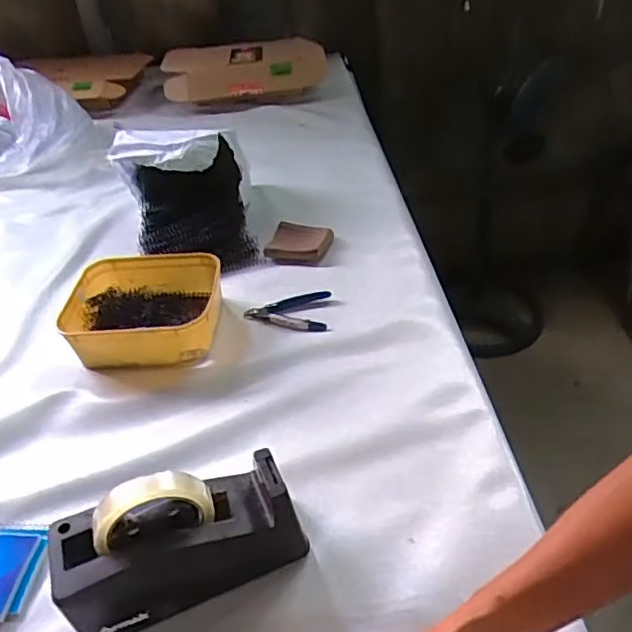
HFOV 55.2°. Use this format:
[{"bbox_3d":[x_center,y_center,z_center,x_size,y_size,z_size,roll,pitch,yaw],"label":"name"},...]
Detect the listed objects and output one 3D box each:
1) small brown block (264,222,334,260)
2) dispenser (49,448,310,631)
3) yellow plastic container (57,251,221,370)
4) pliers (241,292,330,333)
[{"bbox_3d":[-0.025,-0.116,0.937,0.093,0.016,0.081,3,41,12],"label":"small brown block"},{"bbox_3d":[-0.116,0.186,0.514,0.193,0.123,0.071,-18,41,-13],"label":"dispenser"},{"bbox_3d":[-0.229,-0.008,0.805,0.198,0.064,0.162,-3,40,5],"label":"yellow plastic container"},{"bbox_3d":[-0.040,-0.006,0.820,0.113,0.008,0.074,1,40,9],"label":"pliers"}]

